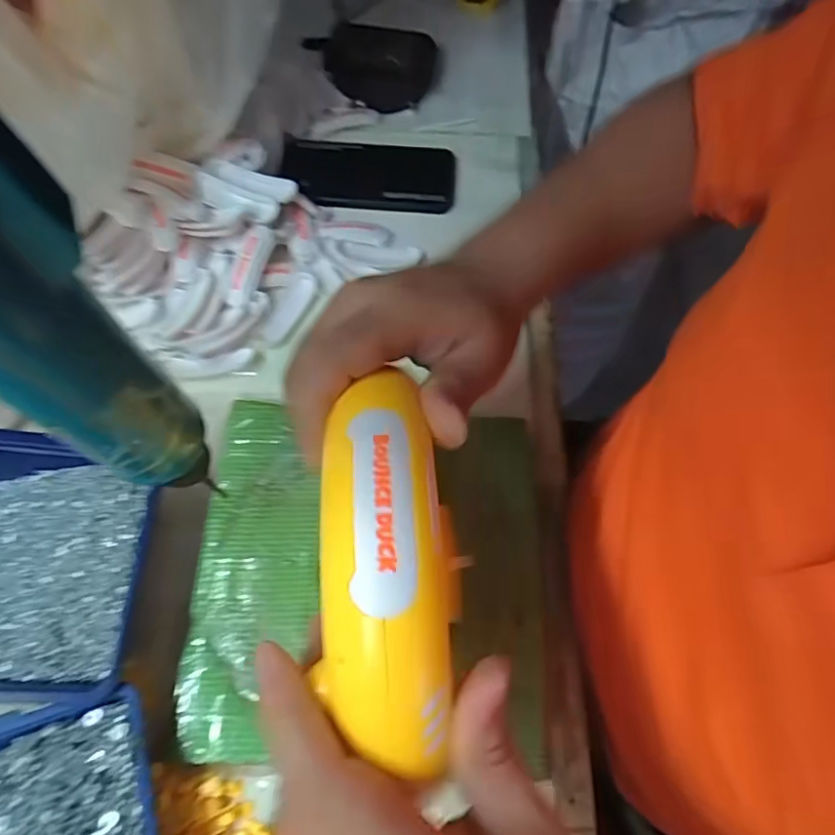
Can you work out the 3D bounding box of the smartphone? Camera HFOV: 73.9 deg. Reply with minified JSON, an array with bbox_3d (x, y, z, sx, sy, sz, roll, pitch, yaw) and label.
[{"bbox_3d":[-0.045,-0.228,0.512,0.158,0.009,0.080,4,65,0],"label":"smartphone"}]

